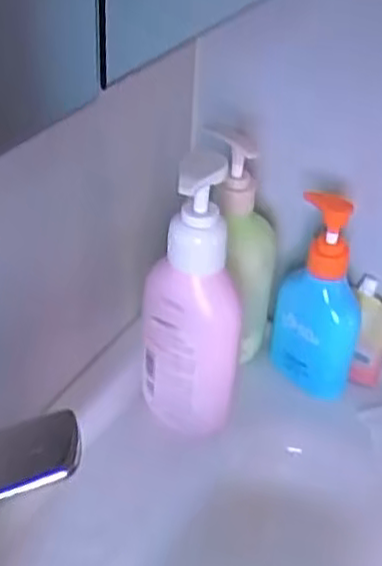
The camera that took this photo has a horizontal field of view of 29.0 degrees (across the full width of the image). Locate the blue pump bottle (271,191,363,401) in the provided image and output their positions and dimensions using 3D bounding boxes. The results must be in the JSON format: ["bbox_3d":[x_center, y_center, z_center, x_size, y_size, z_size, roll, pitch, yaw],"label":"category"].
[{"bbox_3d":[0.102,0.015,0.579,0.068,0.167,0.051,9,38,7],"label":"blue pump bottle"}]

